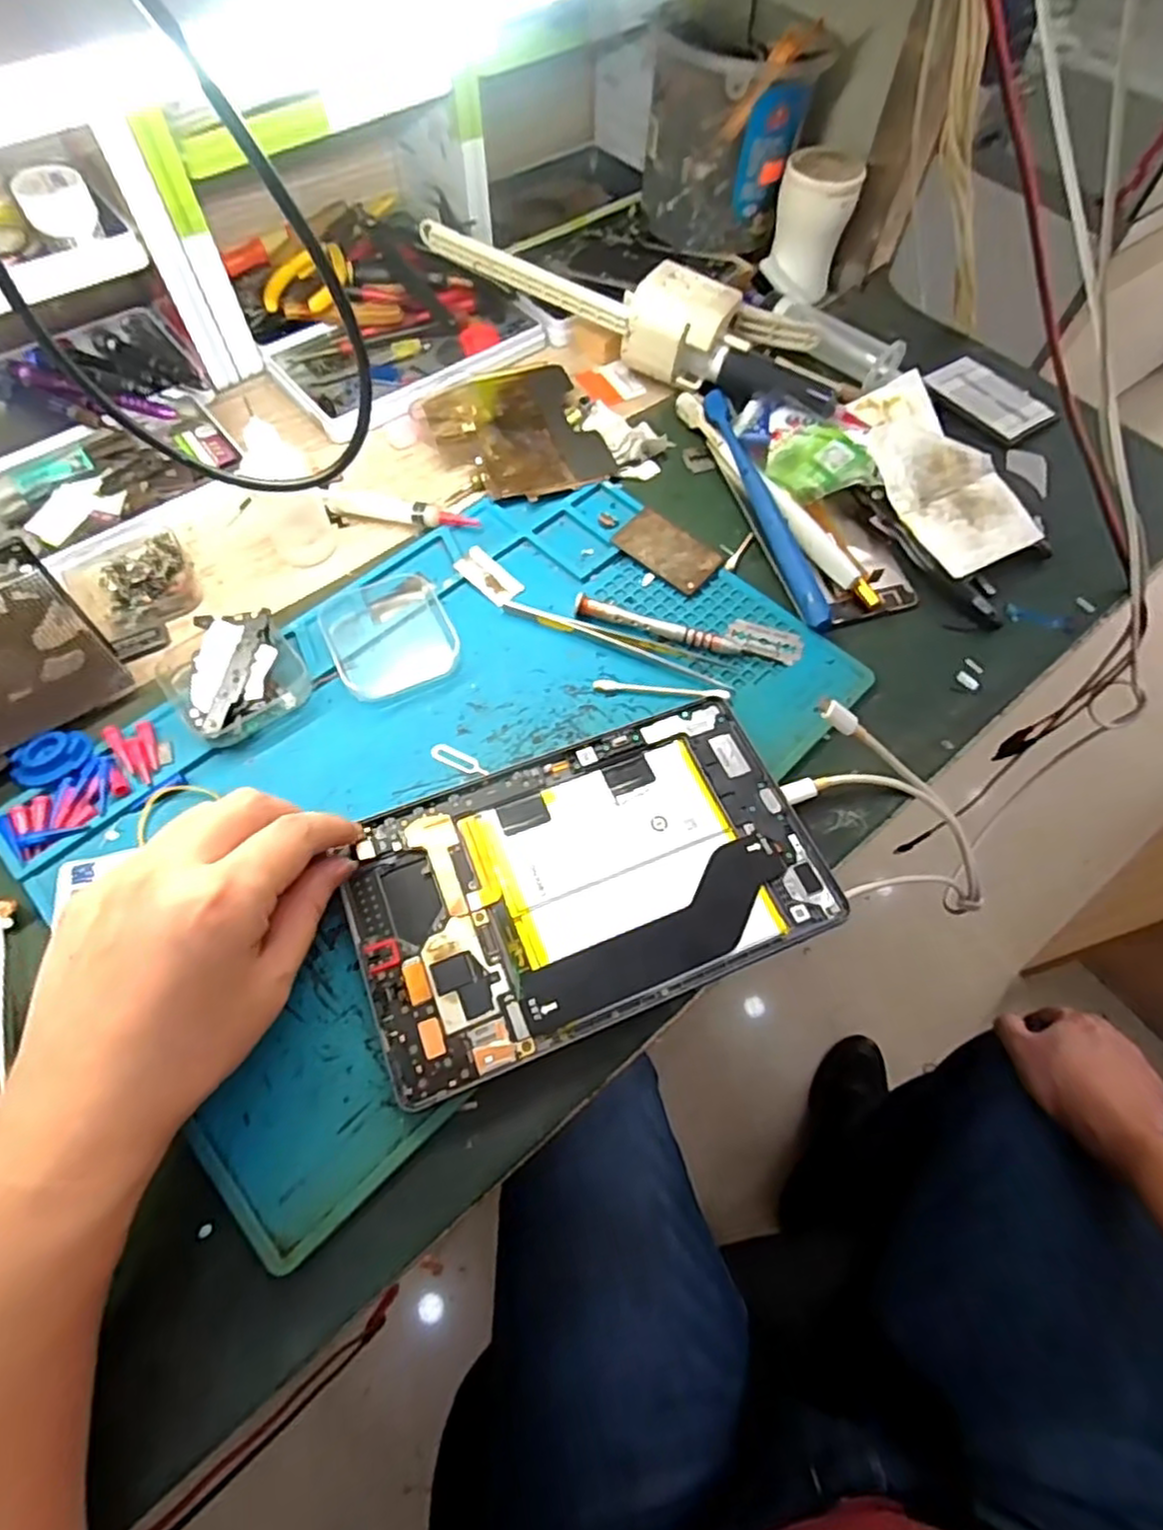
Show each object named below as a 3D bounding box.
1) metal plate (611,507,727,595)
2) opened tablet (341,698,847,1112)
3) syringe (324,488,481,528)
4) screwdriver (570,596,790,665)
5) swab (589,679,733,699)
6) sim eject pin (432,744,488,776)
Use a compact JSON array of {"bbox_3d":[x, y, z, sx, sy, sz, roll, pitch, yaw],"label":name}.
[{"bbox_3d":[0.052,-0.128,0.419,0.060,0.004,0.036,38,73,15],"label":"metal plate"},{"bbox_3d":[0.002,0.051,0.321,0.204,0.009,0.126,-19,62,-12],"label":"opened tablet"},{"bbox_3d":[-0.108,-0.154,0.426,0.091,0.011,0.013,7,62,2],"label":"syringe"},{"bbox_3d":[0.053,-0.073,0.385,0.116,0.013,0.010,15,63,6],"label":"screwdriver"},{"bbox_3d":[0.042,-0.041,0.370,0.070,0.007,0.009,8,60,3],"label":"swab"},{"bbox_3d":[-0.061,-0.003,0.351,0.032,0.004,0.009,22,62,11],"label":"sim eject pin"}]

